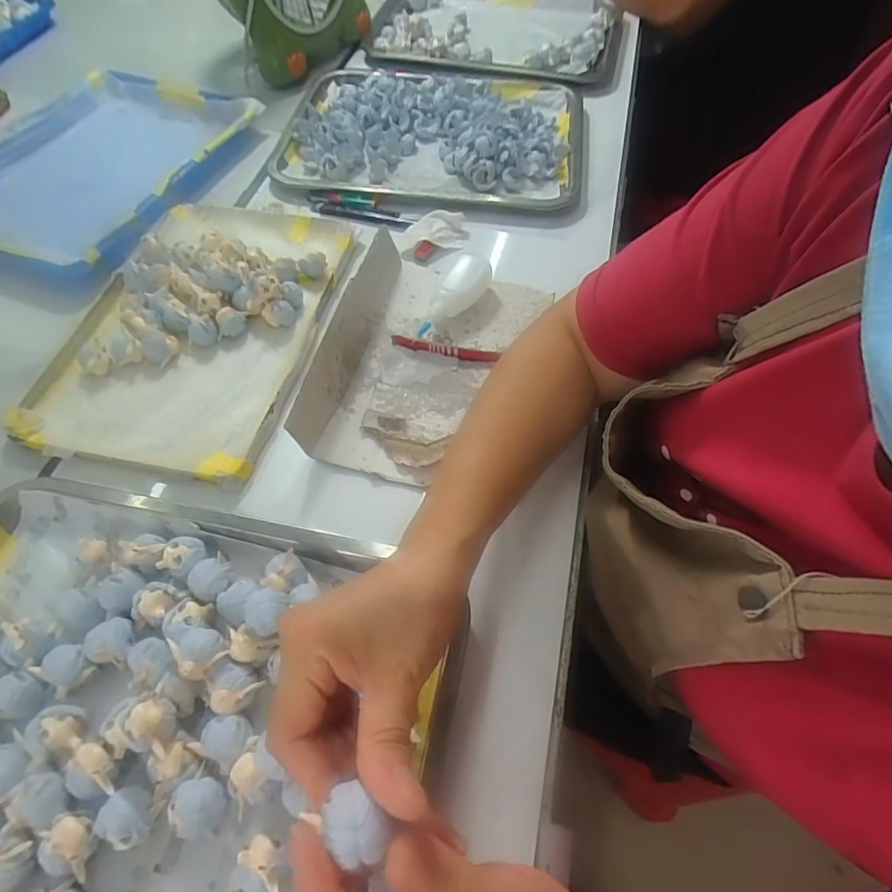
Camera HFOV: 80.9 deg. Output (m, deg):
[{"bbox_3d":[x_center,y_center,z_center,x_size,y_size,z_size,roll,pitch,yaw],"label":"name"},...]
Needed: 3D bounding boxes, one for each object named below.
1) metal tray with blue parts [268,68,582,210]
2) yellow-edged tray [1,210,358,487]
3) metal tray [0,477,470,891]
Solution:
[{"bbox_3d":[-0.011,-0.385,0.625,0.345,0.032,0.279,4,60,3],"label":"metal tray with blue parts"},{"bbox_3d":[-0.220,-0.119,0.469,0.206,0.028,0.298,9,60,6],"label":"yellow-edged tray"},{"bbox_3d":[-0.182,0.160,0.304,0.355,0.031,0.269,9,60,5],"label":"metal tray"}]

